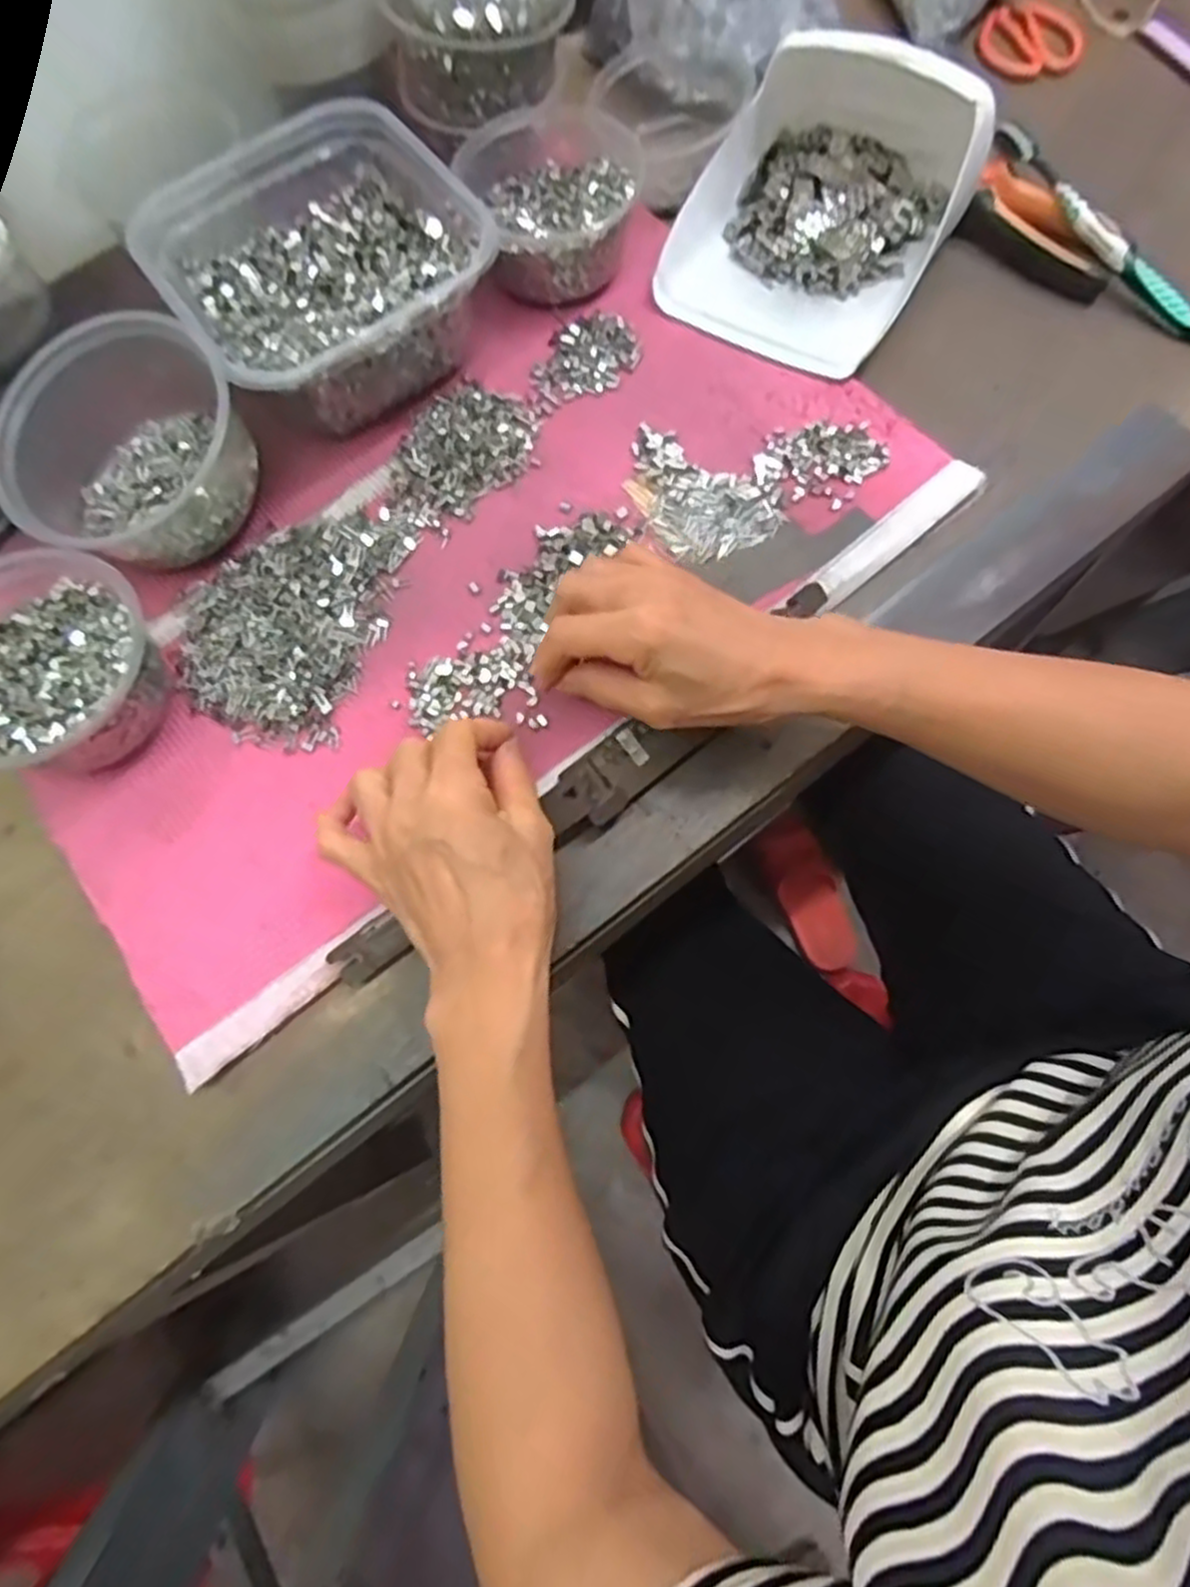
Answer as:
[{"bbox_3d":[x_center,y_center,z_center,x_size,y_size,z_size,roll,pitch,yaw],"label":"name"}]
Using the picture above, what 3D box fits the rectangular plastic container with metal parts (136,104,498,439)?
[{"bbox_3d":[-0.163,-0.308,0.464,0.167,0.072,0.171,-35,75,-9],"label":"rectangular plastic container with metal parts"}]

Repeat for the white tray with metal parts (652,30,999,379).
[{"bbox_3d":[0.137,-0.368,0.470,0.154,0.081,0.177,30,76,10],"label":"white tray with metal parts"}]

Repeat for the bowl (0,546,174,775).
[{"bbox_3d":[-0.285,-0.063,0.401,0.114,0.054,0.111,0,73,1],"label":"bowl"}]

